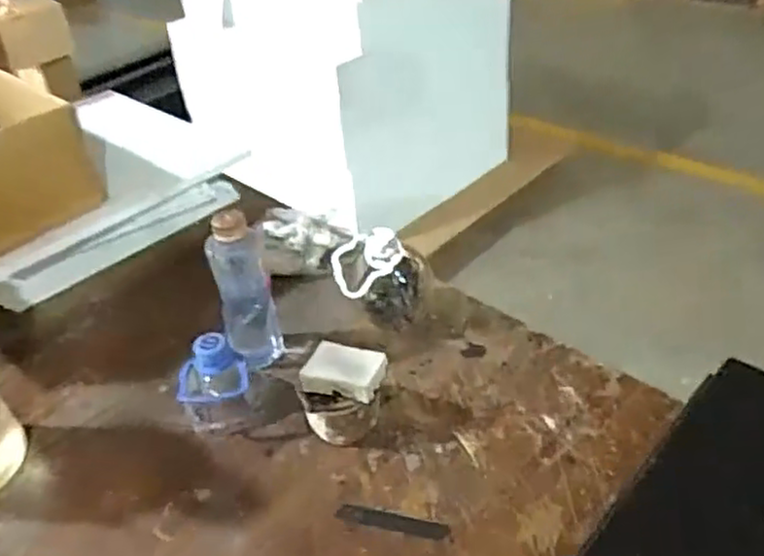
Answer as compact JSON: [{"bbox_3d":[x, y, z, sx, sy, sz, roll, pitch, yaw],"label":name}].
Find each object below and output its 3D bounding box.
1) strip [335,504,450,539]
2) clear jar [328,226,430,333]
[{"bbox_3d":[0.009,0.210,0.604,0.097,0.004,0.016,6,39,15],"label":"strip"},{"bbox_3d":[0.005,0.003,0.782,0.111,0.134,0.069,-13,38,-9],"label":"clear jar"}]

